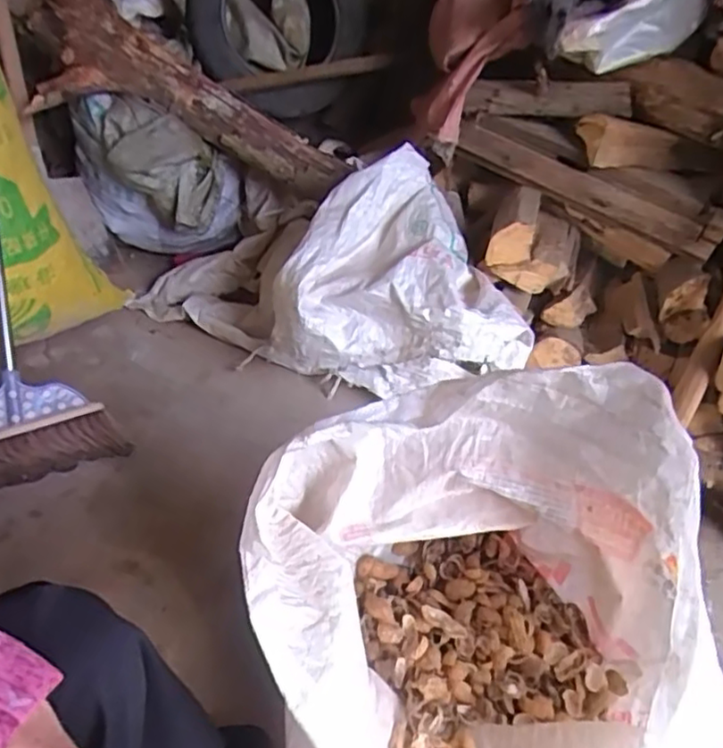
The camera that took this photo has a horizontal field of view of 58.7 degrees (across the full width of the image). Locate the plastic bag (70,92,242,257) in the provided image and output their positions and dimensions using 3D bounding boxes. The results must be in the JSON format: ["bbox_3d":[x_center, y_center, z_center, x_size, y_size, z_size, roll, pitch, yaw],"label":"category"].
[{"bbox_3d":[-0.455,-0.411,1.414,0.364,0.324,0.247,2,34,-12],"label":"plastic bag"}]

